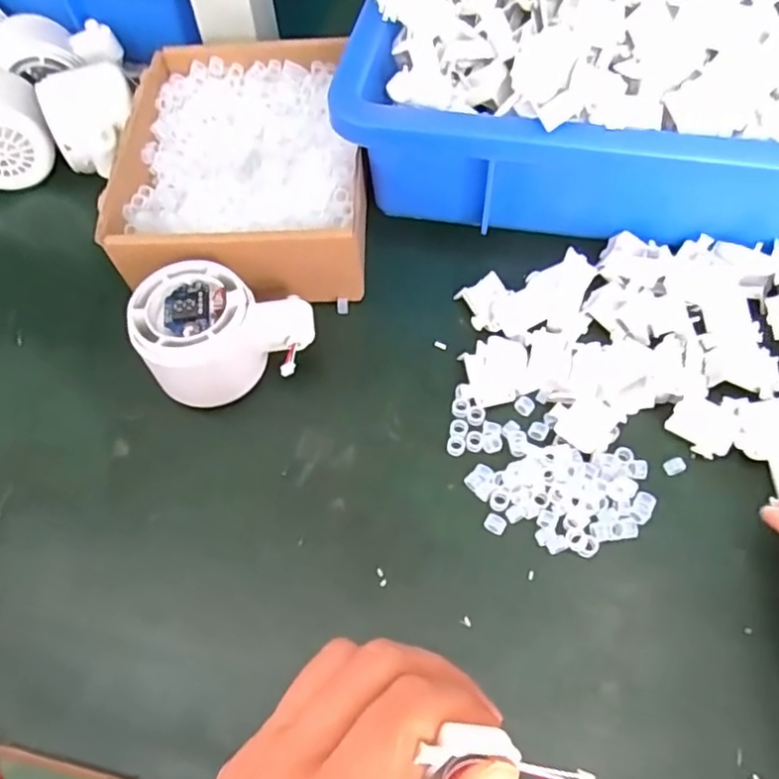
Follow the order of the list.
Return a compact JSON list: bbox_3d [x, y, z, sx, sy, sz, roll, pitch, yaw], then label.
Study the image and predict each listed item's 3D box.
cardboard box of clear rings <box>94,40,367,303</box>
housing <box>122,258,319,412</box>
[{"bbox_3d":[-0.082,-0.132,0.382,0.135,0.054,0.184,-1,60,2],"label":"cardboard box of clear rings"},{"bbox_3d":[-0.082,-0.023,0.318,0.078,0.054,0.058,10,61,8],"label":"housing"}]

